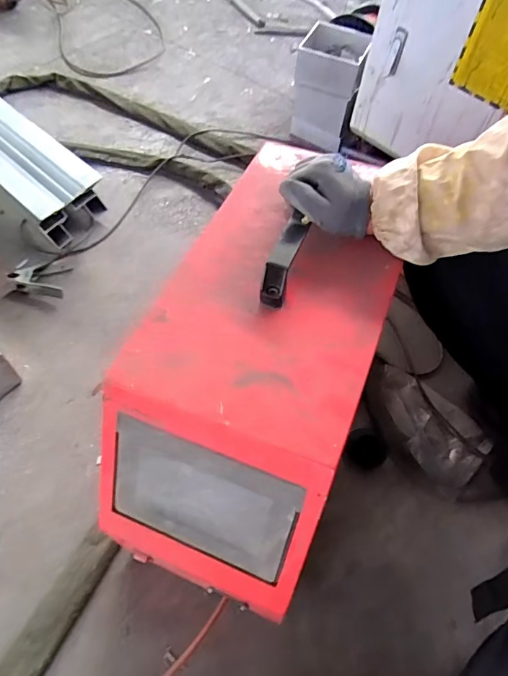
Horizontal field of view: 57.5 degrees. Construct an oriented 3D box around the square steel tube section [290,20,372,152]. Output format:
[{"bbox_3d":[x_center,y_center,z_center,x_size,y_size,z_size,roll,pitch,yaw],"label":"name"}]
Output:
[{"bbox_3d":[0.190,-0.653,1.209,0.142,0.248,0.200,18,57,7],"label":"square steel tube section"}]

